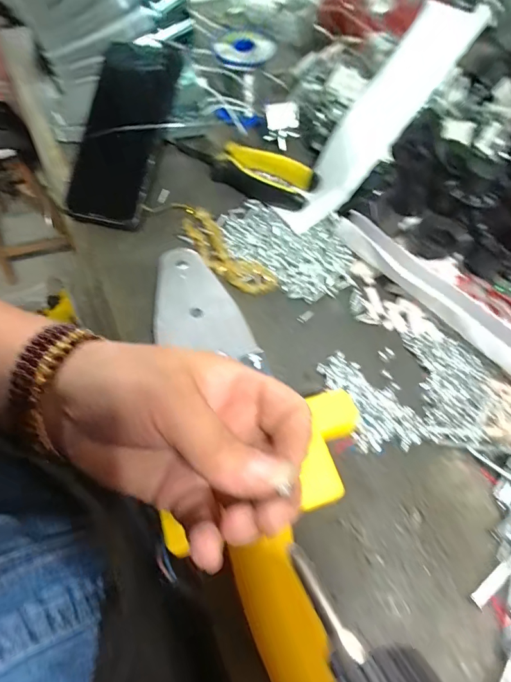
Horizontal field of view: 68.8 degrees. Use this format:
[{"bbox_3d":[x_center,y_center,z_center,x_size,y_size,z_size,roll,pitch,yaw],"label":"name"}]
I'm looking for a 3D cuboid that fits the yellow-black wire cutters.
[{"bbox_3d":[-0.015,-0.172,0.362,0.149,0.018,0.045,29,70,12],"label":"yellow-black wire cutters"}]

